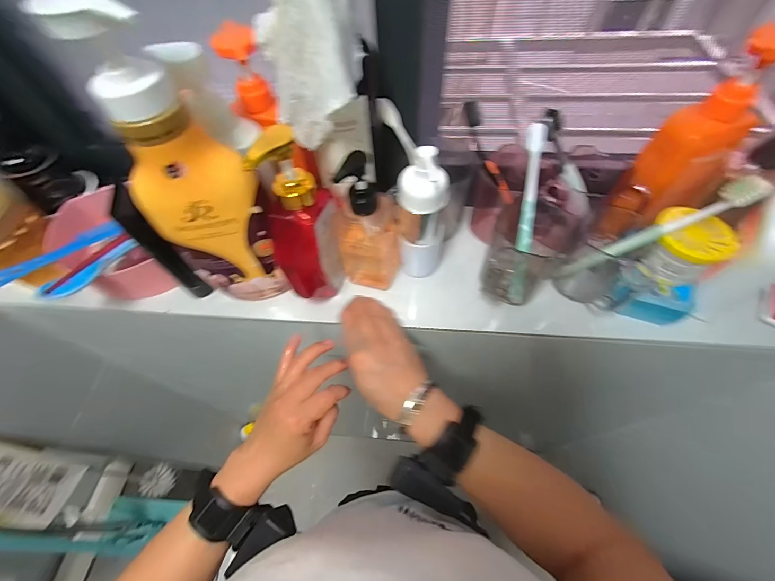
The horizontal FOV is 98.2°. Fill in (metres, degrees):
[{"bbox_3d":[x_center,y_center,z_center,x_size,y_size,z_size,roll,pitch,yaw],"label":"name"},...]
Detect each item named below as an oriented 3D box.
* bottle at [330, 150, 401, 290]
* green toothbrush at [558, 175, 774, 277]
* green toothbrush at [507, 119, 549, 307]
[{"bbox_3d":[-0.023,-0.068,0.371,0.073,0.182,0.050,12,61,10],"label":"bottle"},{"bbox_3d":[0.256,-0.055,0.335,0.014,0.175,0.019,23,57,-24],"label":"green toothbrush"},{"bbox_3d":[0.149,-0.074,0.361,0.019,0.186,0.010,0,22,3],"label":"green toothbrush"}]

